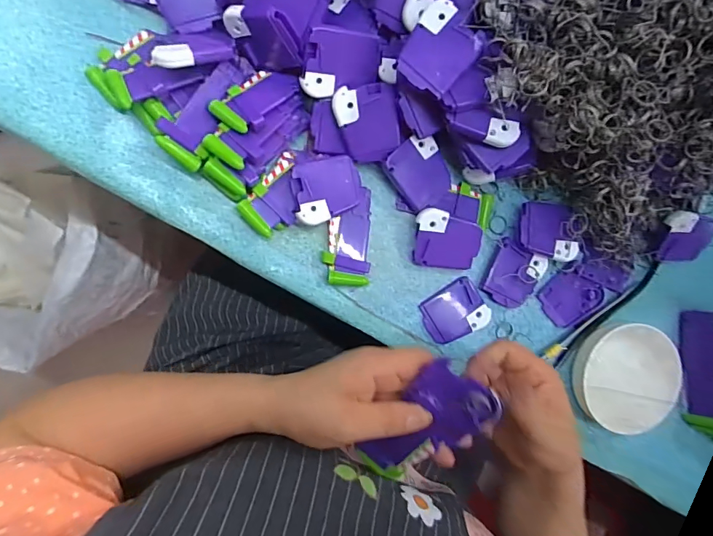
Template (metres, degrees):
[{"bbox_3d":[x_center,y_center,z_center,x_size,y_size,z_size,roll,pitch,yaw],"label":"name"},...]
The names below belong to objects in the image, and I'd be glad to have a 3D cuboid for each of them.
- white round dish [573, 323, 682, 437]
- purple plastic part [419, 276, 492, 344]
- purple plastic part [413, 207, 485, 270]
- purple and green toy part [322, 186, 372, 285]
[{"bbox_3d":[0.279,0.113,0.447,0.118,0.025,0.108,0,91,-9],"label":"white round dish"},{"bbox_3d":[0.096,0.044,0.427,0.062,0.004,0.052,-33,96,-7],"label":"purple plastic part"},{"bbox_3d":[0.086,-0.026,0.416,0.061,0.021,0.051,6,90,-10],"label":"purple plastic part"},{"bbox_3d":[-0.008,-0.028,0.408,0.043,0.011,0.087,1,91,-9],"label":"purple and green toy part"}]

